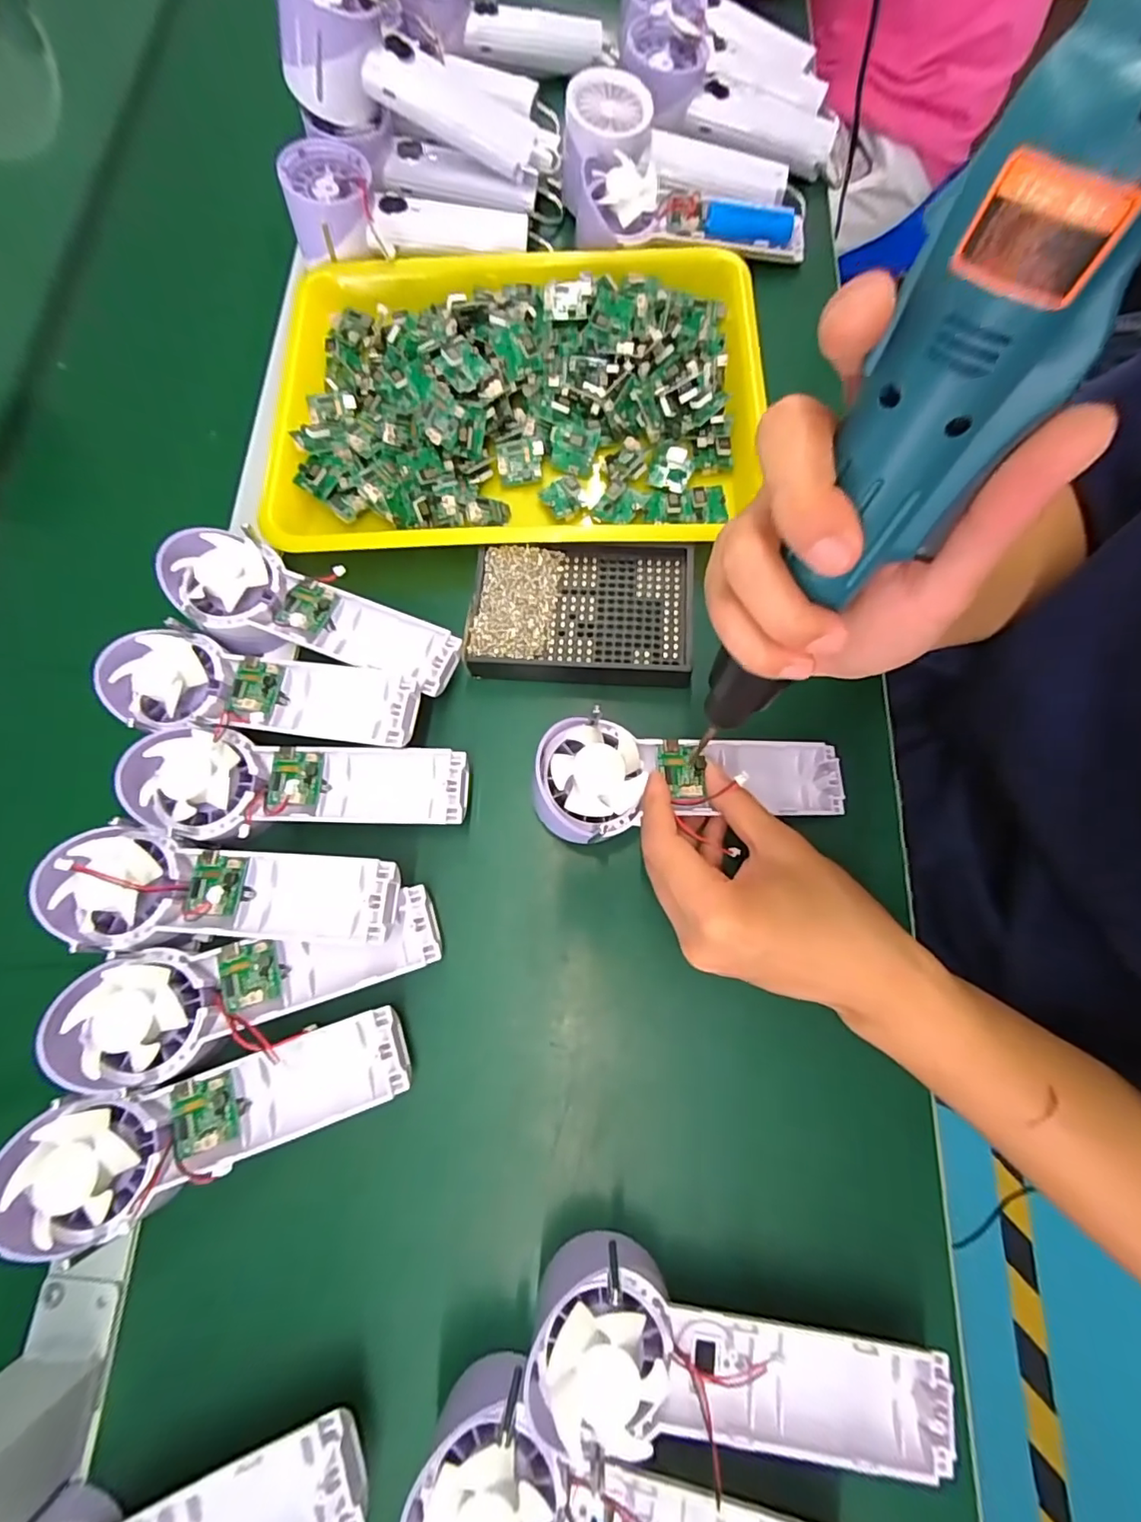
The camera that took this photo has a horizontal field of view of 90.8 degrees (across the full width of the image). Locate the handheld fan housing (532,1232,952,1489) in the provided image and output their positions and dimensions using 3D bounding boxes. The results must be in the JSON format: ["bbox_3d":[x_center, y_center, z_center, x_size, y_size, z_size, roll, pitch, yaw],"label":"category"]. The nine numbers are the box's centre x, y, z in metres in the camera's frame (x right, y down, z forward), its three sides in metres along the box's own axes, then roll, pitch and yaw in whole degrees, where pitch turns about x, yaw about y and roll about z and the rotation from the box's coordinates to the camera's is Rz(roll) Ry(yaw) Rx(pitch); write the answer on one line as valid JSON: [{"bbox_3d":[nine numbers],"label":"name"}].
[{"bbox_3d":[0.070,0.264,0.239,0.173,0.046,0.066,10,74,5],"label":"handheld fan housing"}]

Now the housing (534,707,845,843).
[{"bbox_3d":[0.066,0.008,0.310,0.171,0.025,0.062,0,73,-16],"label":"housing"}]

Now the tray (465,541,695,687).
[{"bbox_3d":[0.008,-0.095,0.353,0.135,0.018,0.090,5,74,3],"label":"tray"}]

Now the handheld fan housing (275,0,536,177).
[{"bbox_3d":[-0.106,-0.481,0.402,0.184,0.073,0.058,5,72,-24],"label":"handheld fan housing"}]

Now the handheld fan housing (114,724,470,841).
[{"bbox_3d":[-0.147,0.017,0.314,0.176,0.044,0.061,4,74,3],"label":"handheld fan housing"}]

